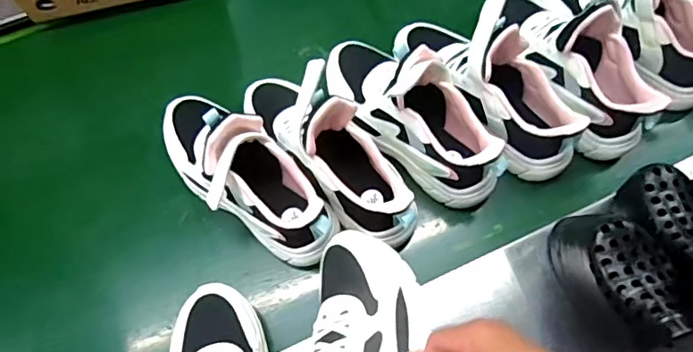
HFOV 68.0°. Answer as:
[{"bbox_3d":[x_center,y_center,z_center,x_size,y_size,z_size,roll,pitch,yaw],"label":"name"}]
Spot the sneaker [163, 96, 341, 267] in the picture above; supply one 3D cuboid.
[{"bbox_3d":[-0.127,-0.016,0.575,0.258,0.137,0.098,43,74,15],"label":"sneaker"}]

